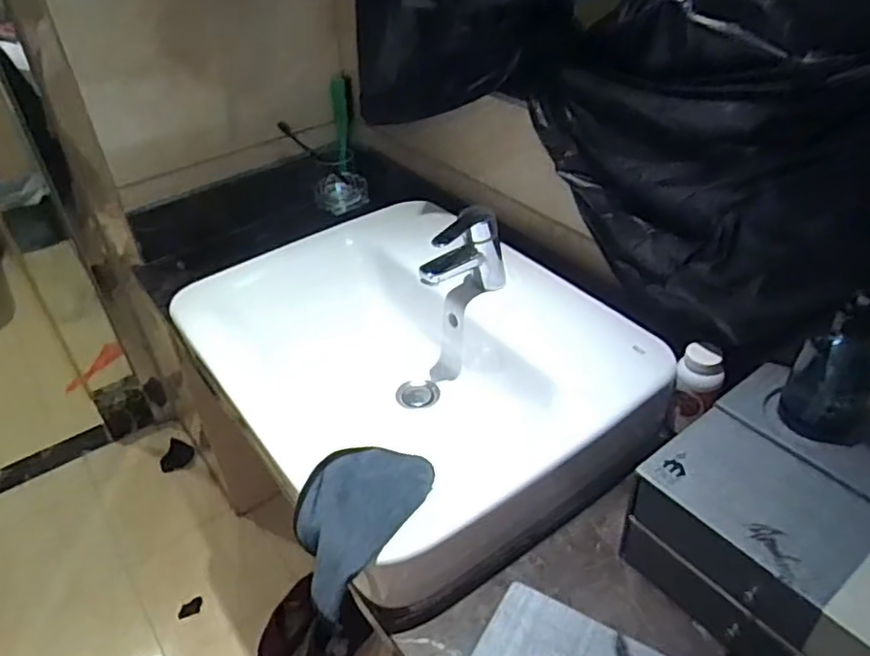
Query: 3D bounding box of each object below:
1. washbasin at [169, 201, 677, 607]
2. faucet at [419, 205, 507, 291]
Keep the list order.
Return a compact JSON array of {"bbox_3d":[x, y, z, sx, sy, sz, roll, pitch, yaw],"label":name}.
[{"bbox_3d":[-0.044,0.000,0.852,0.414,0.255,0.507,-27,44,-27],"label":"washbasin"},{"bbox_3d":[0.033,-0.091,0.828,0.121,0.110,0.044,-21,41,-21],"label":"faucet"}]

